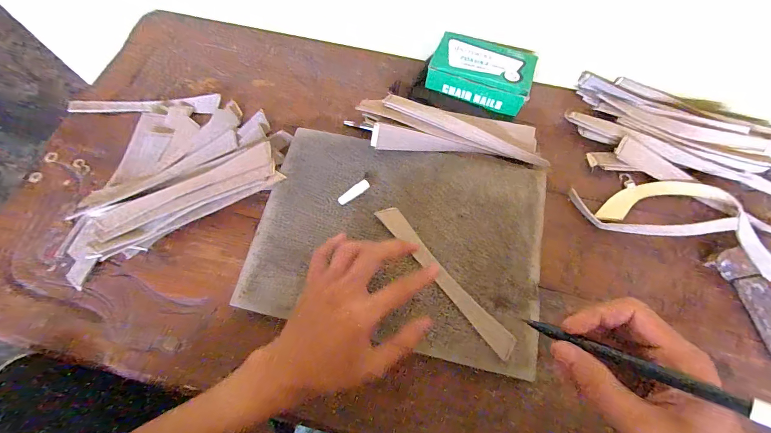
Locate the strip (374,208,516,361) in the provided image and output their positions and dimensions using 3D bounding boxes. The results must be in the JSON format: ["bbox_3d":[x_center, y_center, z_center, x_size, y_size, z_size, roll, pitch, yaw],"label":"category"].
[{"bbox_3d":[0.057,0.059,0.335,0.021,0.005,0.181,-37,74,-16],"label":"strip"}]

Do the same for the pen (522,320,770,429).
[{"bbox_3d":[0.148,0.087,0.194,0.132,0.013,0.011,13,60,48],"label":"pen"}]

